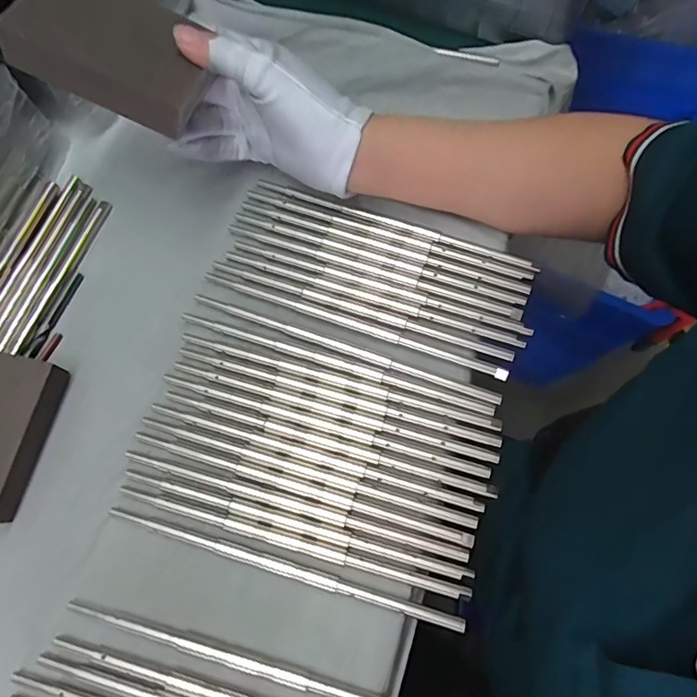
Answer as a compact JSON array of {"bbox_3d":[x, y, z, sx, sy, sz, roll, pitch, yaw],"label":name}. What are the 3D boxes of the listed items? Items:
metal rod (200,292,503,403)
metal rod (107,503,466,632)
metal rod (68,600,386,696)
[{"bbox_3d":[-0.004,-0.002,0.326,0.210,0.005,0.008,19,71,7],"label":"metal rod"},{"bbox_3d":[-0.039,0.124,0.284,0.210,0.005,0.009,16,71,5],"label":"metal rod"},{"bbox_3d":[-0.055,0.171,0.269,0.209,0.007,0.009,14,71,5],"label":"metal rod"}]

